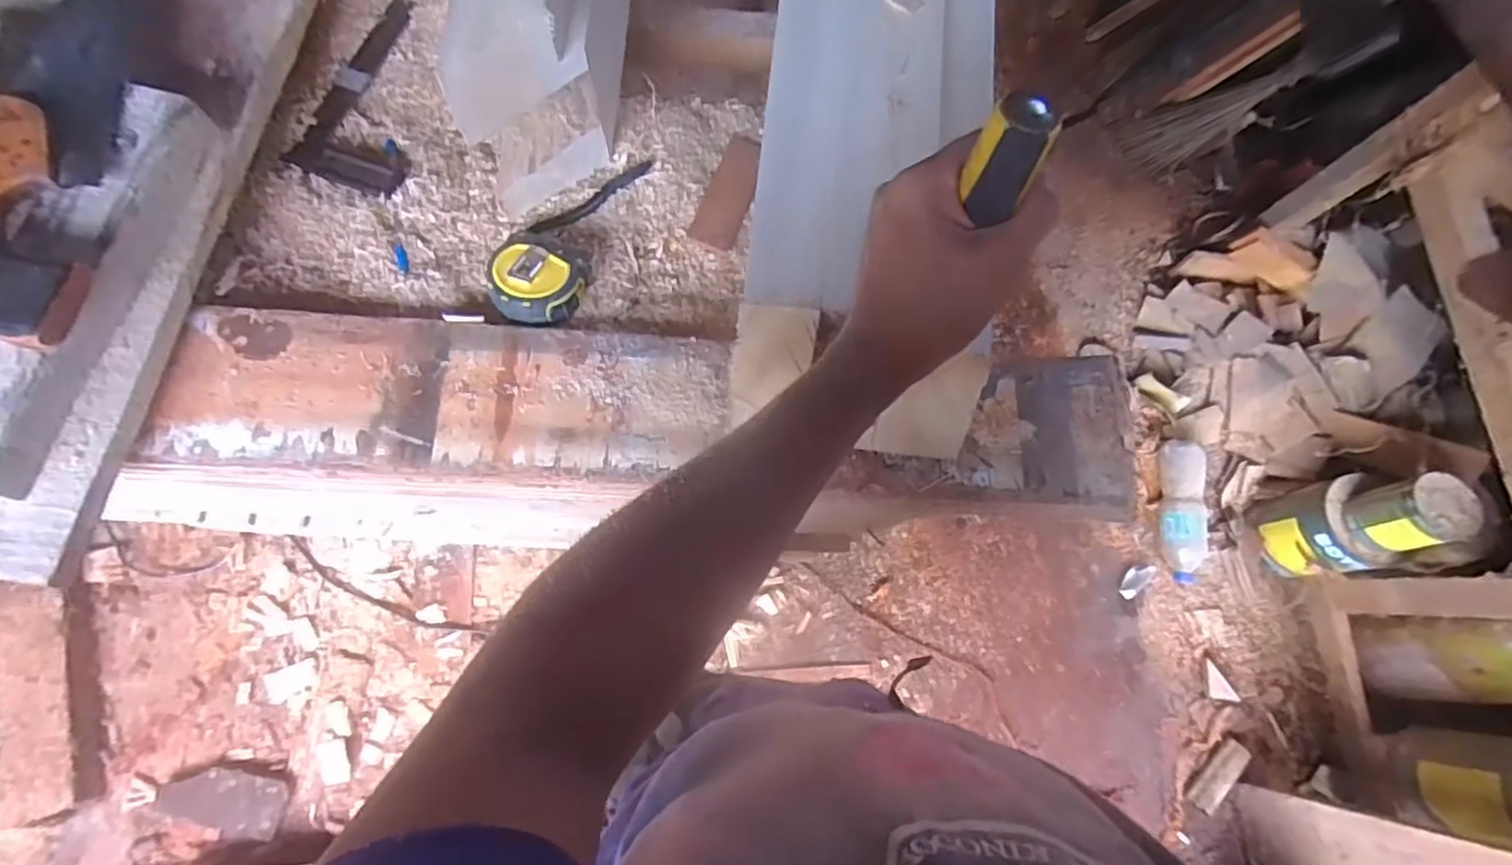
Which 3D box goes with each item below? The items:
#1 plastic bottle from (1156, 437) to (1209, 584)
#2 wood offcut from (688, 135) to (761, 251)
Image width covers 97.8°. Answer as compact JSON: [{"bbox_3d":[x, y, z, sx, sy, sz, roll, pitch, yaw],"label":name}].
[{"bbox_3d":[0.850,0.150,1.309,0.067,0.077,0.281,4,74,-4],"label":"plastic bottle"},{"bbox_3d":[-0.020,-0.208,0.566,0.039,0.012,0.113,20,74,0],"label":"wood offcut"}]

